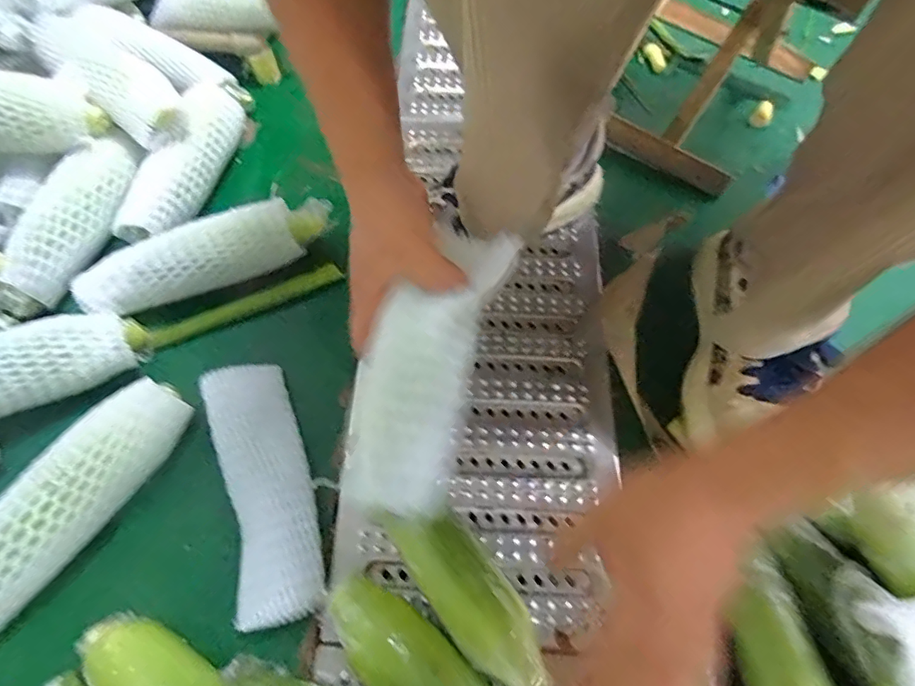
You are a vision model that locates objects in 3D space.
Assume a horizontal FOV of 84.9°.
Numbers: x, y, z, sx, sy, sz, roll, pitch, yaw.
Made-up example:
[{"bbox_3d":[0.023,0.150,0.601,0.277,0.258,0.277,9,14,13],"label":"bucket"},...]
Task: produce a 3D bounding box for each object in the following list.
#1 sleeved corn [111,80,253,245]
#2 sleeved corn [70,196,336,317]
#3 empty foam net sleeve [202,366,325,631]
[{"bbox_3d":[-0.299,-0.215,0.561,0.063,0.051,0.242,11,64,7],"label":"sleeved corn"},{"bbox_3d":[-0.249,-0.093,0.502,0.248,0.047,0.069,-24,66,-10],"label":"sleeved corn"},{"bbox_3d":[-0.163,0.115,0.419,0.070,0.019,0.214,-18,65,-8],"label":"empty foam net sleeve"}]

